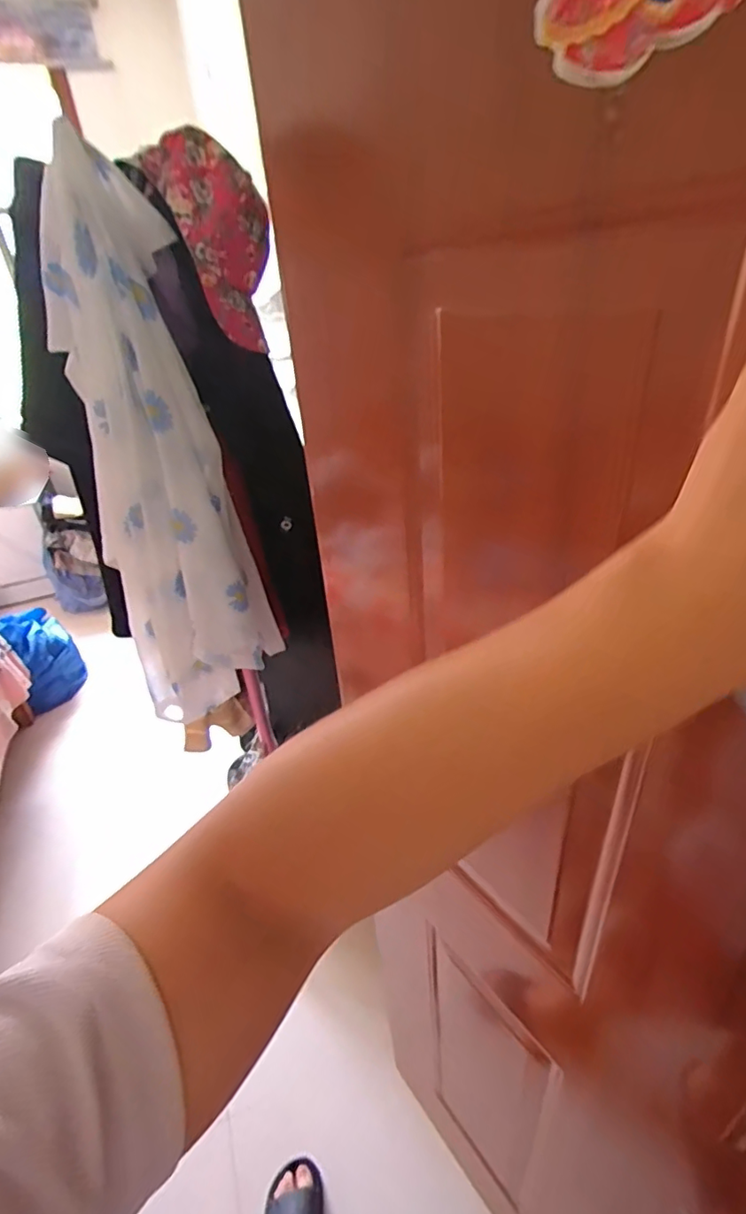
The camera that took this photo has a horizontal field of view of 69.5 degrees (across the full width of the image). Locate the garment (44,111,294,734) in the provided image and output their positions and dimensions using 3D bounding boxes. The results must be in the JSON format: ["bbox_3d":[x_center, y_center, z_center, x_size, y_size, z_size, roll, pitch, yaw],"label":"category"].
[{"bbox_3d":[-0.323,-0.179,0.824,0.218,0.769,0.155,-19,34,-20],"label":"garment"}]

